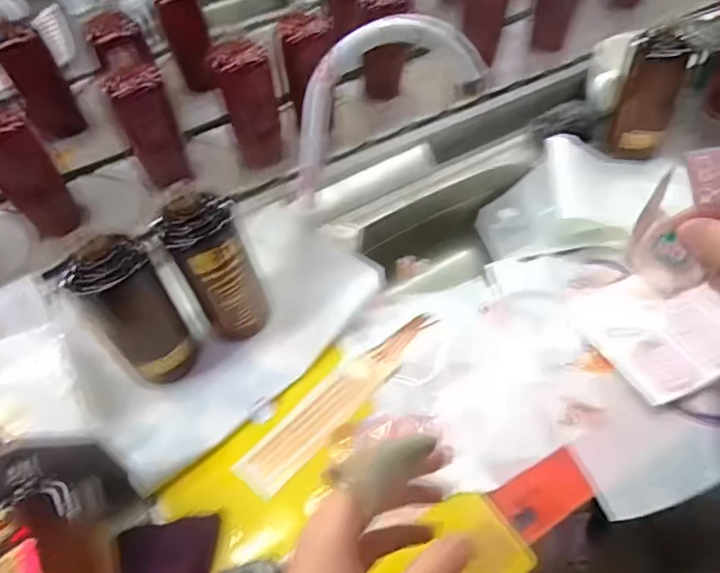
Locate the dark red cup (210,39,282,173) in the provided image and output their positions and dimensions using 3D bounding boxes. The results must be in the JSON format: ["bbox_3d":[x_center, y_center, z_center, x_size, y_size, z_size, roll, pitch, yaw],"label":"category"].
[{"bbox_3d":[-0.158,-0.268,0.739,0.073,0.172,0.064,-19,53,-12],"label":"dark red cup"}]

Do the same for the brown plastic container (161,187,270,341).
[{"bbox_3d":[-0.152,-0.023,0.529,0.080,0.168,0.075,-22,53,-14],"label":"brown plastic container"}]

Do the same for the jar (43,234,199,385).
[{"bbox_3d":[-0.229,0.019,0.504,0.079,0.160,0.074,-2,51,2],"label":"jar"}]

